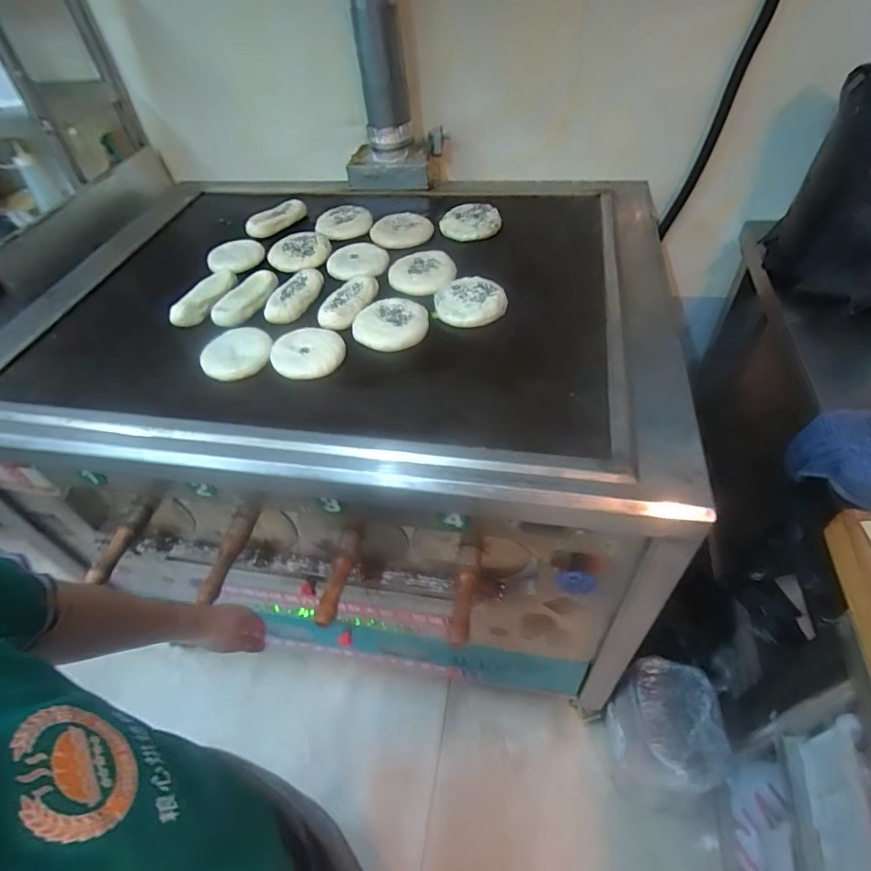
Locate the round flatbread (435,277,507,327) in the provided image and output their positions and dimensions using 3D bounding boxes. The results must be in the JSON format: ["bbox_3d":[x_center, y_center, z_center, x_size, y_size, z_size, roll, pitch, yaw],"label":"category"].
[{"bbox_3d":[0.056,-0.225,0.857,0.111,0.028,0.101,-3,45,3],"label":"round flatbread"}]

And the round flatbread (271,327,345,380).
[{"bbox_3d":[-0.194,-0.135,0.805,0.103,0.022,0.102,-3,45,3],"label":"round flatbread"}]

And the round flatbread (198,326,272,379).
[{"bbox_3d":[-0.323,-0.137,0.830,0.108,0.026,0.108,-22,47,-15],"label":"round flatbread"}]

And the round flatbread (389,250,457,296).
[{"bbox_3d":[-0.025,-0.295,0.930,0.119,0.023,0.114,-3,45,3],"label":"round flatbread"}]

